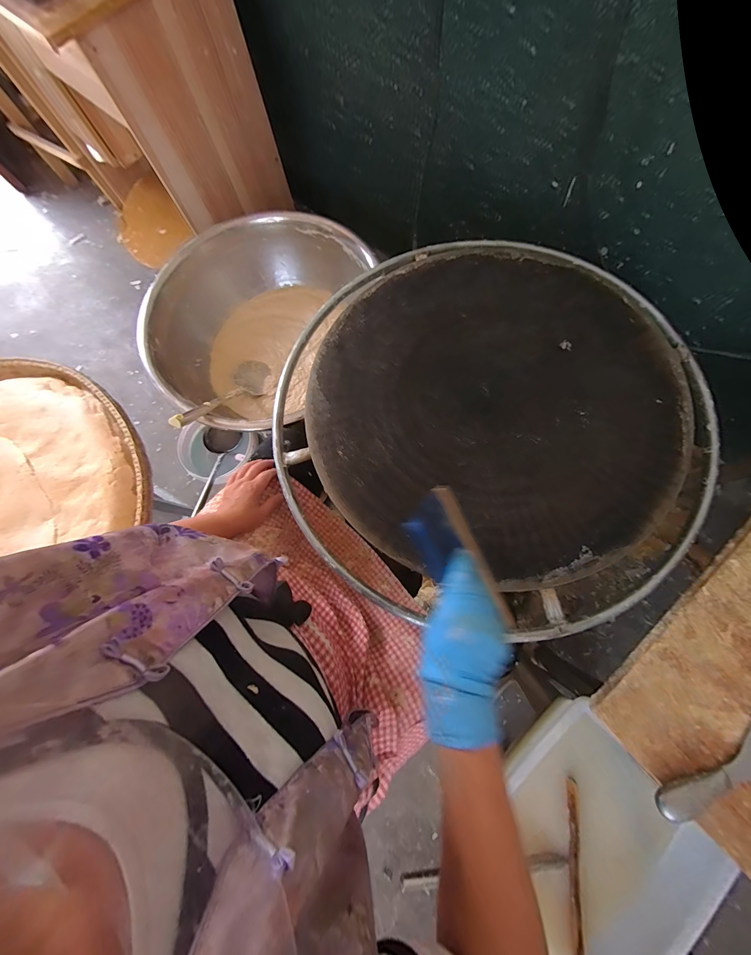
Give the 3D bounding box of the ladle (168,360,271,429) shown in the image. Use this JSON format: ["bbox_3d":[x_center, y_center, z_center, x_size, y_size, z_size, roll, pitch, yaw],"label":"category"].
[{"bbox_3d":[-0.366,-0.207,0.801,0.086,0.372,0.079,9,120,4],"label":"ladle"}]

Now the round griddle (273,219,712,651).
[{"bbox_3d":[0.184,-0.117,0.541,0.674,0.068,0.661,0,76,2],"label":"round griddle"}]

